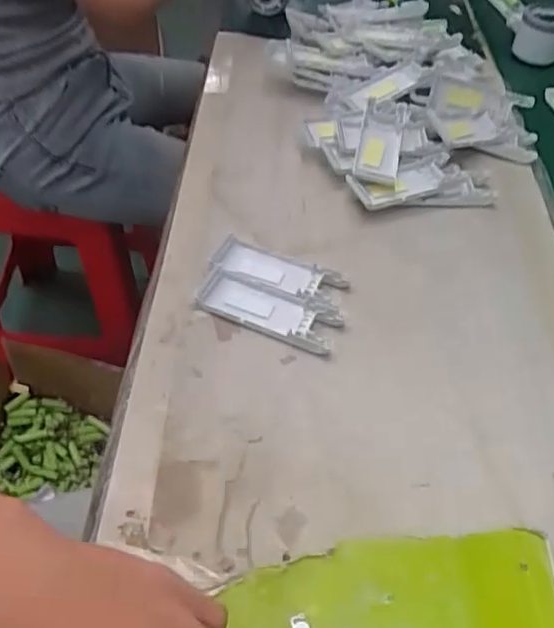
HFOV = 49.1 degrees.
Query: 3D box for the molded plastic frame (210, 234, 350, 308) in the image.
[{"bbox_3d":[0.001,-0.032,0.468,0.102,0.009,0.039,21,51,15],"label":"molded plastic frame"}]

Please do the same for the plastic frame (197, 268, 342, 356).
[{"bbox_3d":[-0.006,-0.003,0.442,0.103,0.009,0.040,19,50,13],"label":"plastic frame"}]

